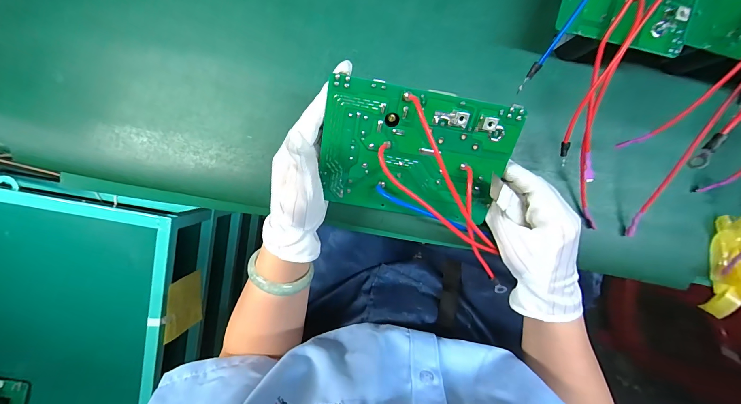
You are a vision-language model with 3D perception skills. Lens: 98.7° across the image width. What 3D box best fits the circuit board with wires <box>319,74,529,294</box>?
[{"bbox_3d":[0.048,-0.026,0.279,0.179,0.050,0.135,9,119,-4],"label":"circuit board with wires"}]

